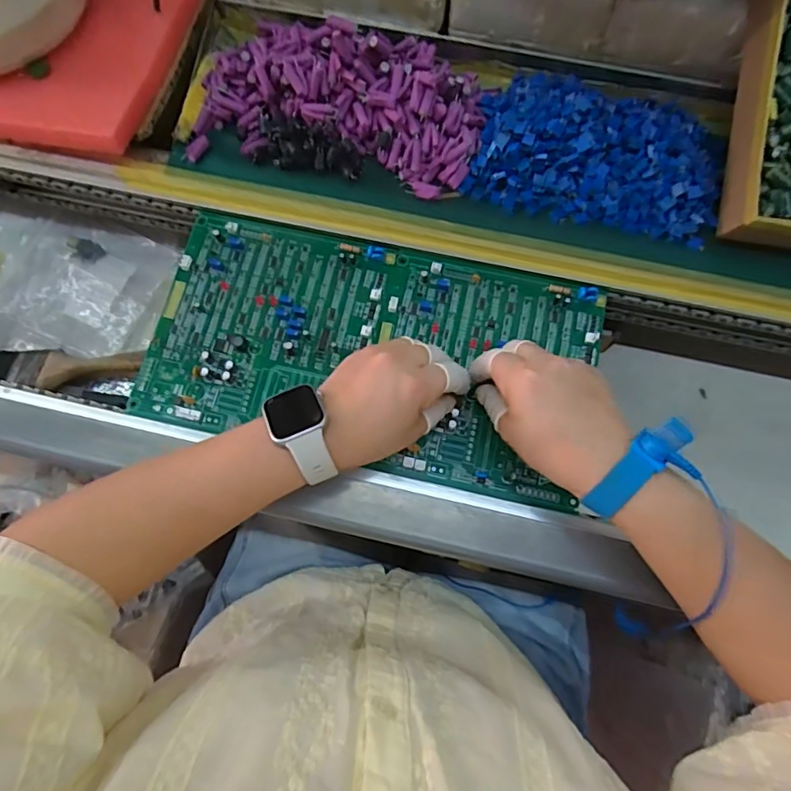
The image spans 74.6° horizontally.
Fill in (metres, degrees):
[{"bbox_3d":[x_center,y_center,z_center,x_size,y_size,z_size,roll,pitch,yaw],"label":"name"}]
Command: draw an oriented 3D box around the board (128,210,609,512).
[{"bbox_3d":[-0.019,-0.038,0.421,0.350,0.013,0.185,12,76,2],"label":"board"}]

